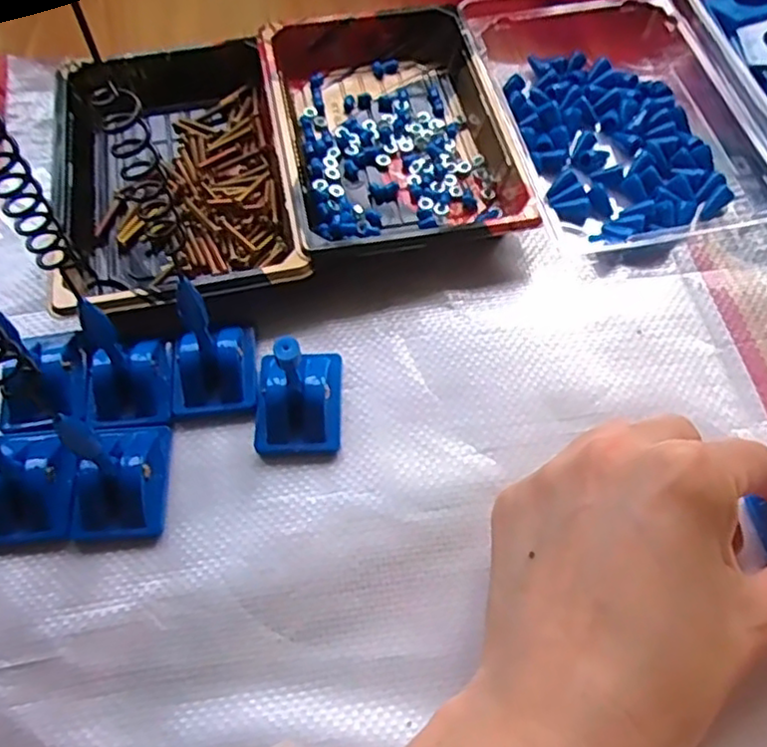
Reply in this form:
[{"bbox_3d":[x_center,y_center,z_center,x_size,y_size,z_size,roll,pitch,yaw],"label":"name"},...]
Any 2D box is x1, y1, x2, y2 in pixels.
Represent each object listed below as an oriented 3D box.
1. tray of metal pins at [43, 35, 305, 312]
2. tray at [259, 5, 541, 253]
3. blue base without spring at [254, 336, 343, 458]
[{"bbox_3d":[-0.106,-0.099,0.331,0.116,0.023,0.161,-11,61,-4],"label":"tray of metal pins"},{"bbox_3d":[0.005,-0.124,0.340,0.113,0.028,0.160,-11,61,-4],"label":"tray"},{"bbox_3d":[-0.034,0.008,0.272,0.033,0.028,0.045,-2,61,1],"label":"blue base without spring"}]

